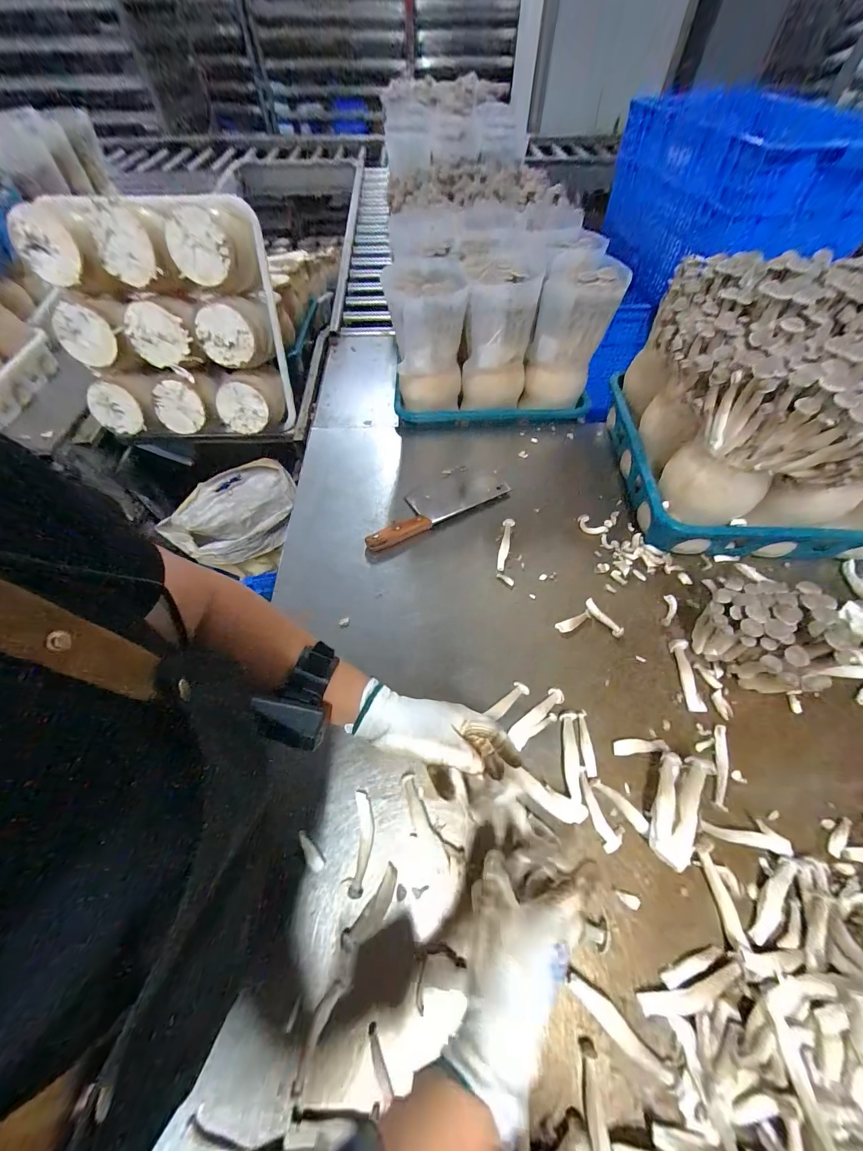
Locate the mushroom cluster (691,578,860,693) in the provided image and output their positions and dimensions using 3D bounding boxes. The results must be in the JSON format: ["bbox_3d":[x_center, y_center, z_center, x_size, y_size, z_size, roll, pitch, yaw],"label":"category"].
[{"bbox_3d":[0.445,0.086,0.495,0.139,0.127,0.135,9,56,6],"label":"mushroom cluster"}]

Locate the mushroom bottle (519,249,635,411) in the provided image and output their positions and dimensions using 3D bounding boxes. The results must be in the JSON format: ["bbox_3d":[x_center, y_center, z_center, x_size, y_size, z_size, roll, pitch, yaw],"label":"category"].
[{"bbox_3d":[0.285,-0.489,0.773,0.137,0.249,0.146,17,59,11],"label":"mushroom bottle"}]

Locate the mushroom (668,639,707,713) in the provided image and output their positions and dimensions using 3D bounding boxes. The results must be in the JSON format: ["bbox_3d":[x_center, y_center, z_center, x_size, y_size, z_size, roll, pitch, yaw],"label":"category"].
[{"bbox_3d":[0.365,0.139,0.527,0.023,0.014,0.102,4,56,3],"label":"mushroom"}]

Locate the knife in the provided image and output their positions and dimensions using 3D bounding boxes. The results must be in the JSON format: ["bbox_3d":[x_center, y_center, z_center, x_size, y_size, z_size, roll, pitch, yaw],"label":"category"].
[{"bbox_3d":[0.002,-0.137,0.701,0.293,0.025,0.095,-29,61,-18],"label":"knife"}]

